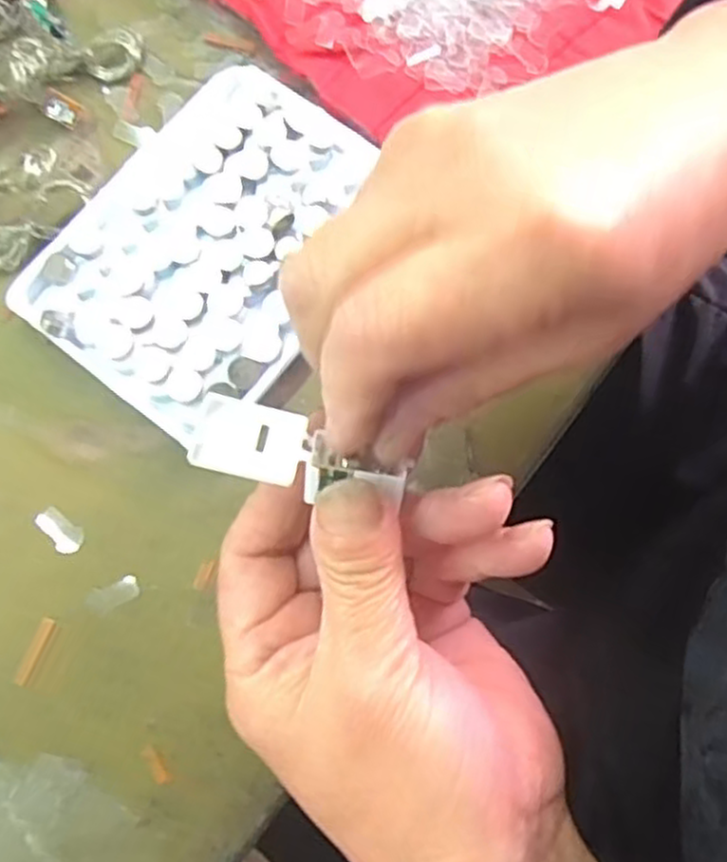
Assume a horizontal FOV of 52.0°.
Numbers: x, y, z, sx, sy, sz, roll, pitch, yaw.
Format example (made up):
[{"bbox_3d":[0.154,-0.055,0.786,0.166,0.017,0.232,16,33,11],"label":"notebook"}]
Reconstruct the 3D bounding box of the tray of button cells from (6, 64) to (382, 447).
[{"bbox_3d":[-0.053,-0.069,0.273,0.092,0.016,0.129,34,78,7],"label":"tray of button cells"}]

